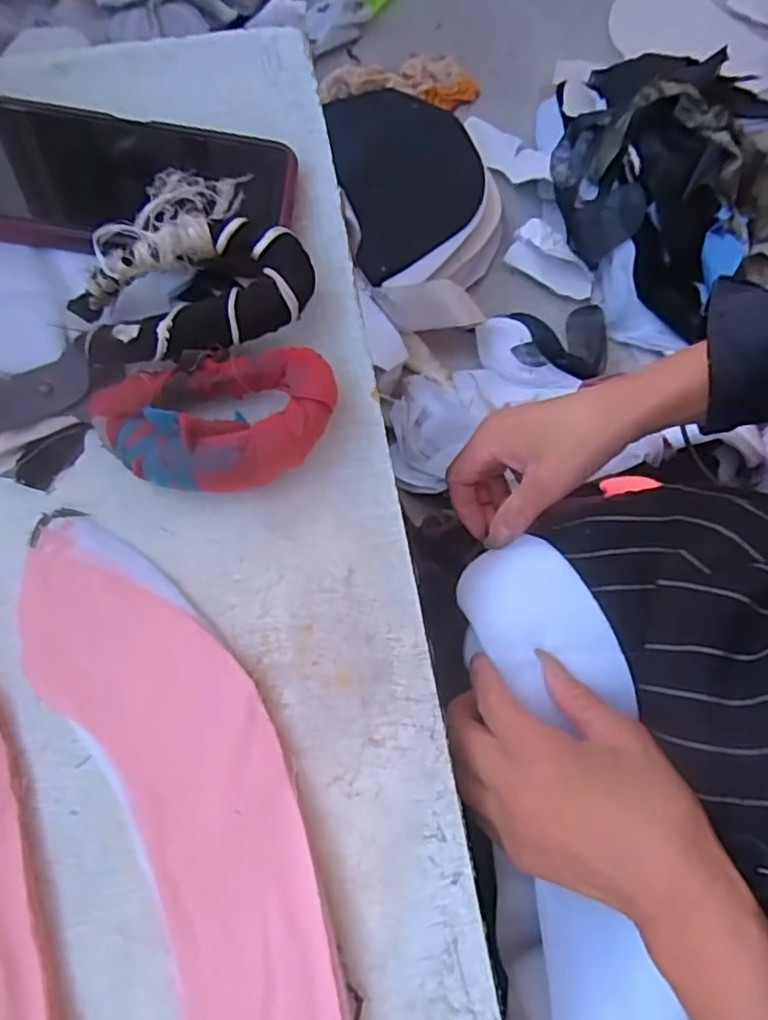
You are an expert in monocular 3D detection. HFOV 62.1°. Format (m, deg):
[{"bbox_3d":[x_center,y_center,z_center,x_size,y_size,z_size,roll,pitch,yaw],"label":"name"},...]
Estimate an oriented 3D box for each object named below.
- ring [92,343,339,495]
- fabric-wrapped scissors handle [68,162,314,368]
[{"bbox_3d":[-0.078,-0.040,0.297,0.109,0.033,0.063,-2,77,-2],"label":"ring"},{"bbox_3d":[-0.094,-0.110,0.304,0.112,0.035,0.076,-24,78,-7],"label":"fabric-wrapped scissors handle"}]

